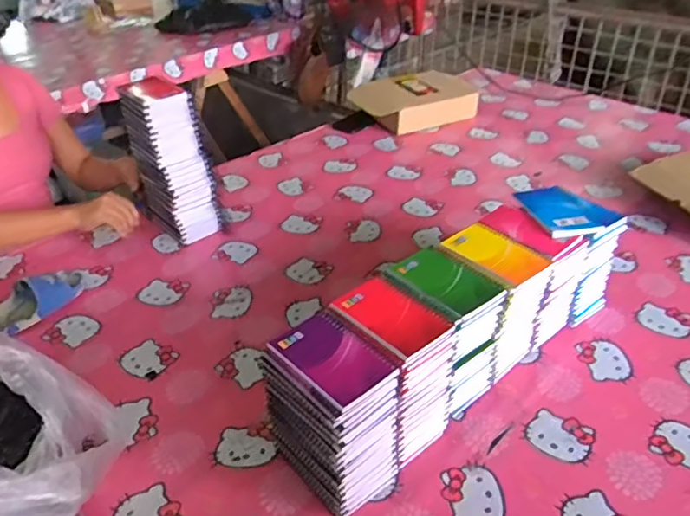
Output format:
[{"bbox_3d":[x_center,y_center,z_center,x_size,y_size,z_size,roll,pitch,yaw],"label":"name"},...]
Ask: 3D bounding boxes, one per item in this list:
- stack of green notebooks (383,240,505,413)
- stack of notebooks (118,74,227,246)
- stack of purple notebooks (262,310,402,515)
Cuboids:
[{"bbox_3d":[0.130,0.104,0.801,0.101,0.196,0.131,-29,43,-33],"label":"stack of green notebooks"},{"bbox_3d":[-0.341,-0.187,1.143,0.113,0.303,0.153,-28,43,-32],"label":"stack of notebooks"},{"bbox_3d":[-0.013,0.183,0.688,0.101,0.195,0.128,-28,43,-32],"label":"stack of purple notebooks"}]

